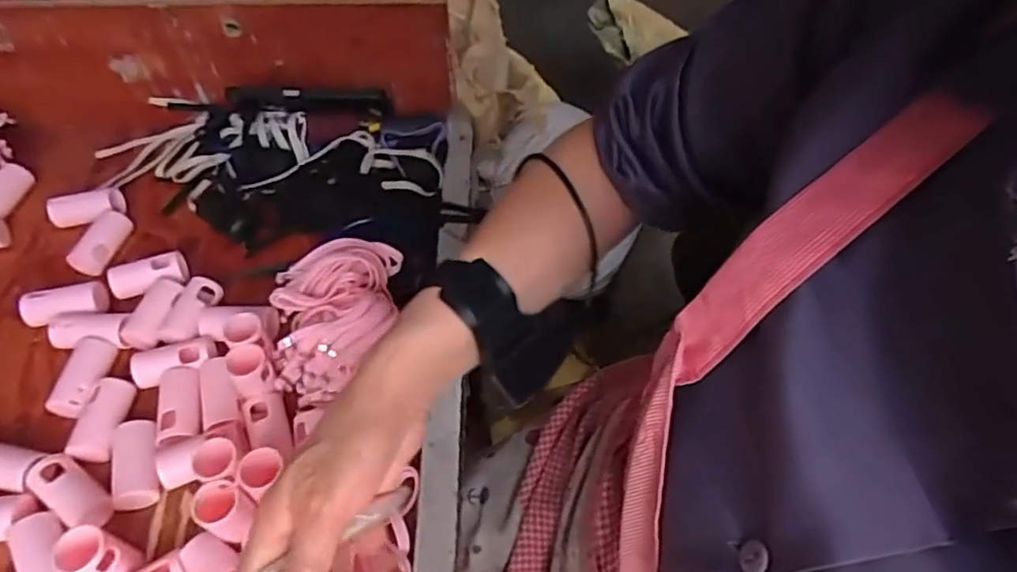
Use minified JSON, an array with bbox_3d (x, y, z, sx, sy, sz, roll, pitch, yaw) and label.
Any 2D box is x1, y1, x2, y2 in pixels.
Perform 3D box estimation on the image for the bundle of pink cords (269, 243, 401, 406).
[{"bbox_3d":[-0.147,0.016,0.532,0.114,0.042,0.160,-10,53,-7],"label":"bundle of pink cords"}]

